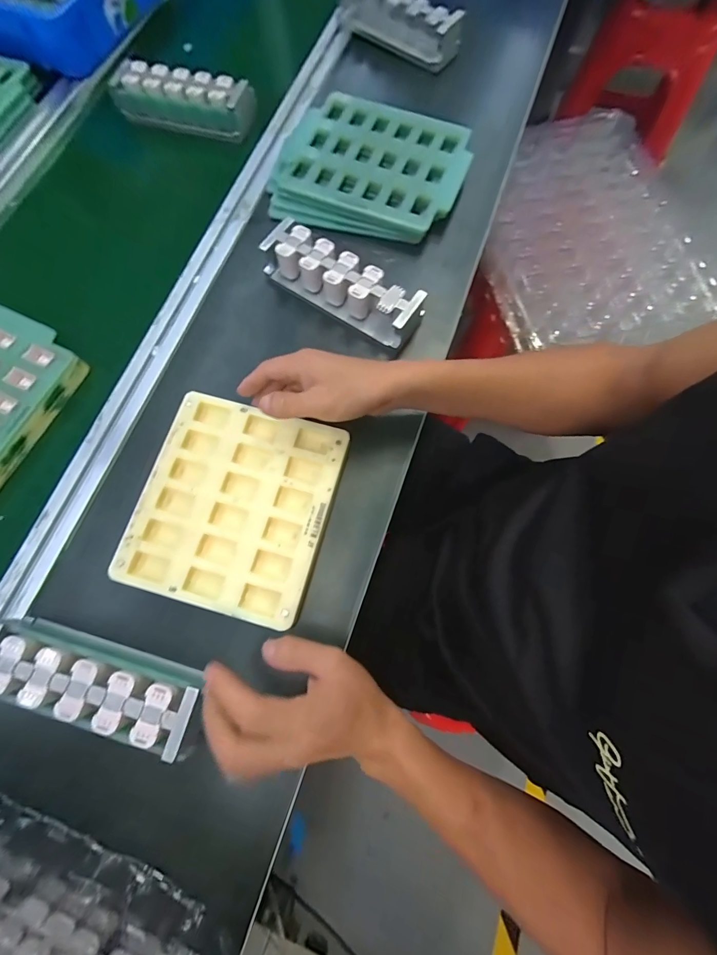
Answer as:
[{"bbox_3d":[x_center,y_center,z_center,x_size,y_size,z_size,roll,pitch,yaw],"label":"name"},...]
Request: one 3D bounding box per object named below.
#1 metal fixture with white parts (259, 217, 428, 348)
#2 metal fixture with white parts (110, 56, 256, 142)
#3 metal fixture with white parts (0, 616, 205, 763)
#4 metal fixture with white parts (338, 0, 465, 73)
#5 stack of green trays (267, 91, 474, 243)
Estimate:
[{"bbox_3d":[-0.017,-0.220,0.445,0.192,0.049,0.061,33,77,11],"label":"metal fixture with white parts"},{"bbox_3d":[-0.253,-0.536,0.557,0.213,0.052,0.060,19,75,7],"label":"metal fixture with white parts"},{"bbox_3d":[-0.226,0.174,0.334,0.188,0.045,0.055,14,74,6],"label":"metal fixture with white parts"},{"bbox_3d":[0.053,-0.676,0.572,0.199,0.056,0.048,33,77,11],"label":"metal fixture with white parts"},{"bbox_3d":[0.014,-0.405,0.510,0.244,0.035,0.196,14,74,6],"label":"stack of green trays"}]

